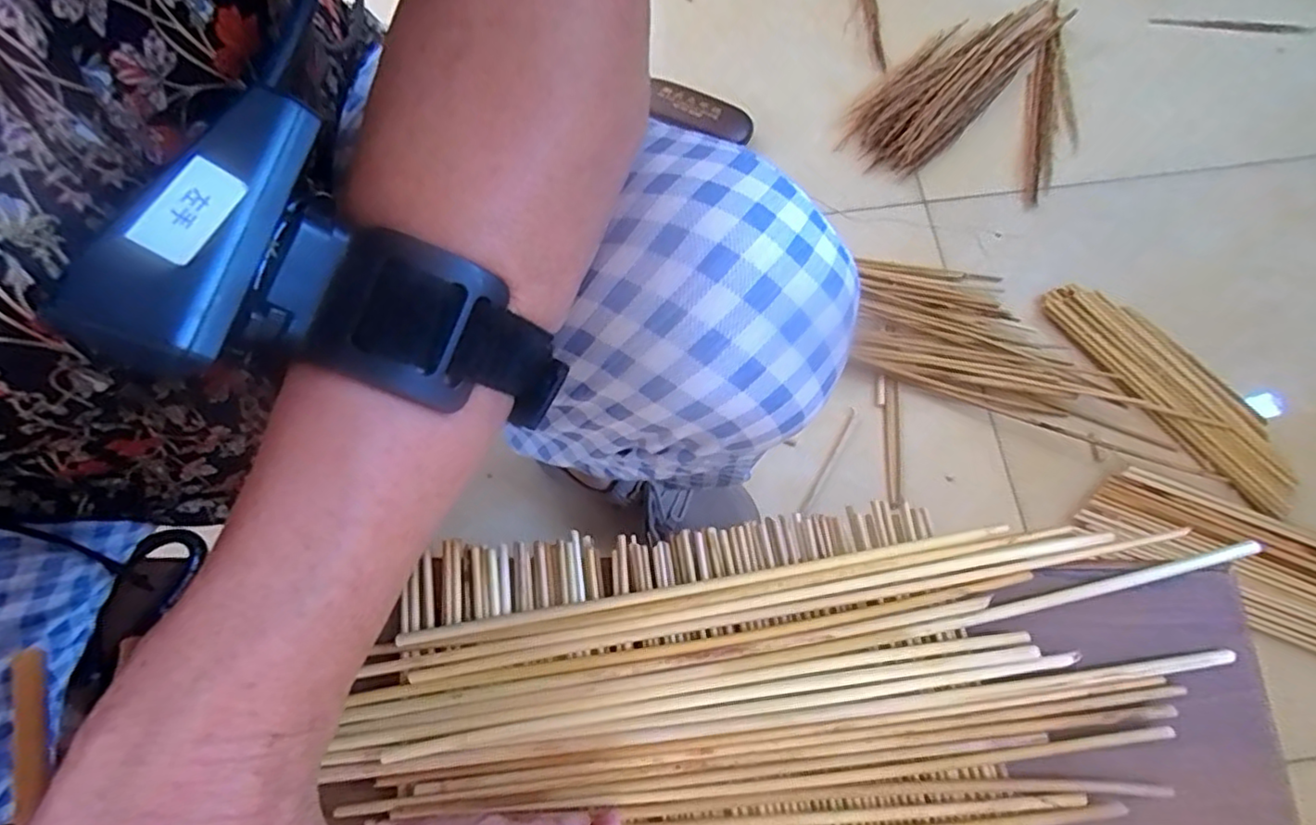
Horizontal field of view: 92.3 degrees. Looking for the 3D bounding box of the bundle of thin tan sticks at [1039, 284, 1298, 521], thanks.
[{"bbox_3d":[0.518,-0.029,0.637,0.086,0.016,0.279,-34,74,-7],"label":"bundle of thin tan sticks"}]

